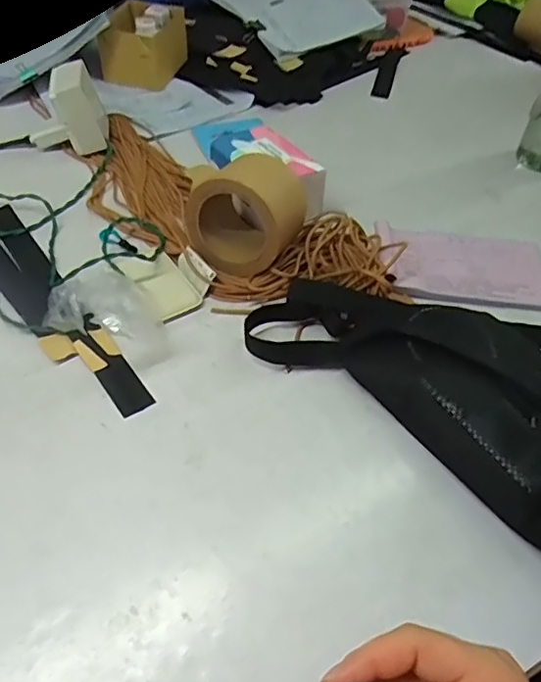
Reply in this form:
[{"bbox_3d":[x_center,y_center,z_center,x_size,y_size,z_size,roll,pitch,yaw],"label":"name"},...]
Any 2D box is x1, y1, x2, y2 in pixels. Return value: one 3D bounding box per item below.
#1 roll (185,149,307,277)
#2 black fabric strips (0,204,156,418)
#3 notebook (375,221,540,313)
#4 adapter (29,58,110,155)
[{"bbox_3d":[-0.023,-0.130,0.571,0.102,0.110,0.089,23,50,16],"label":"roll"},{"bbox_3d":[-0.257,-0.073,0.576,0.065,0.022,0.432,-29,56,-27],"label":"black fabric strips"},{"bbox_3d":[0.218,-0.083,0.619,0.186,0.018,0.113,6,48,1],"label":"notebook"},{"bbox_3d":[-0.268,-0.300,0.720,0.099,0.093,0.083,-6,48,-10],"label":"adapter"}]

